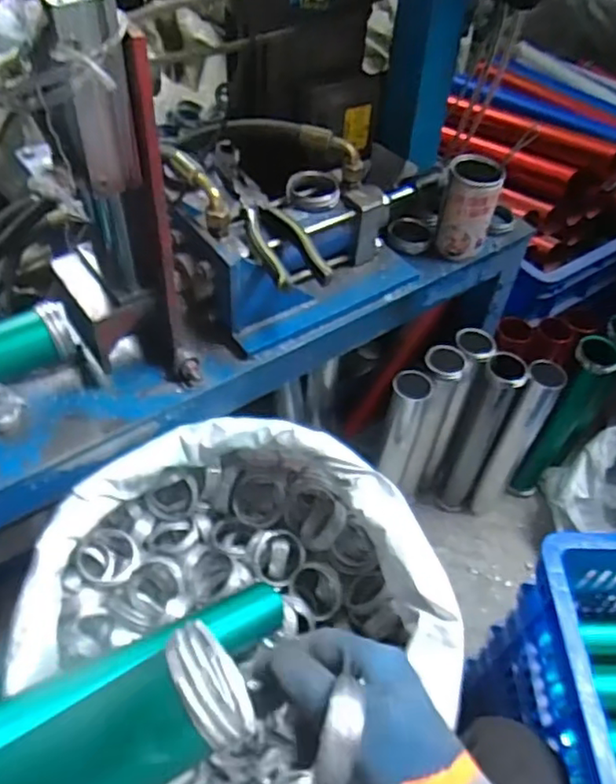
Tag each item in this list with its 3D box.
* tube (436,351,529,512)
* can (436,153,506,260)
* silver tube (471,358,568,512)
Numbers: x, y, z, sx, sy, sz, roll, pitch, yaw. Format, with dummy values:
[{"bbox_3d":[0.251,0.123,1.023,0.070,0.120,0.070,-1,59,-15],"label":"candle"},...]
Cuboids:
[{"bbox_3d":[0.267,0.081,1.009,0.060,0.357,0.049,26,53,15],"label":"tube"},{"bbox_3d":[0.194,-0.223,0.777,0.063,0.115,0.059,12,51,5],"label":"can"},{"bbox_3d":[0.322,0.085,0.996,0.059,0.343,0.048,30,54,18],"label":"silver tube"}]

